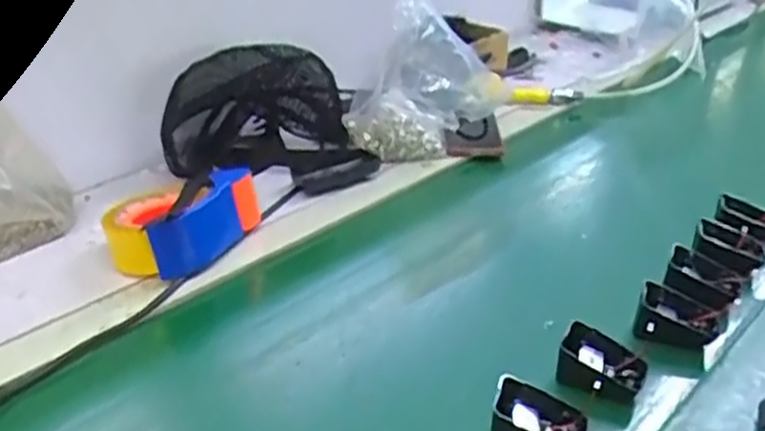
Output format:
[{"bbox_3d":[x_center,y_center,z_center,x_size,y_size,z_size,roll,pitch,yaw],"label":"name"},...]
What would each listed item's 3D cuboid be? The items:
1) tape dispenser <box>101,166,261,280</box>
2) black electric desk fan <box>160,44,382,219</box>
[{"bbox_3d":[-0.211,0.003,0.750,0.102,0.061,0.147,19,41,31],"label":"tape dispenser"},{"bbox_3d":[-0.141,-0.131,0.919,0.238,0.162,0.212,-4,34,1],"label":"black electric desk fan"}]

